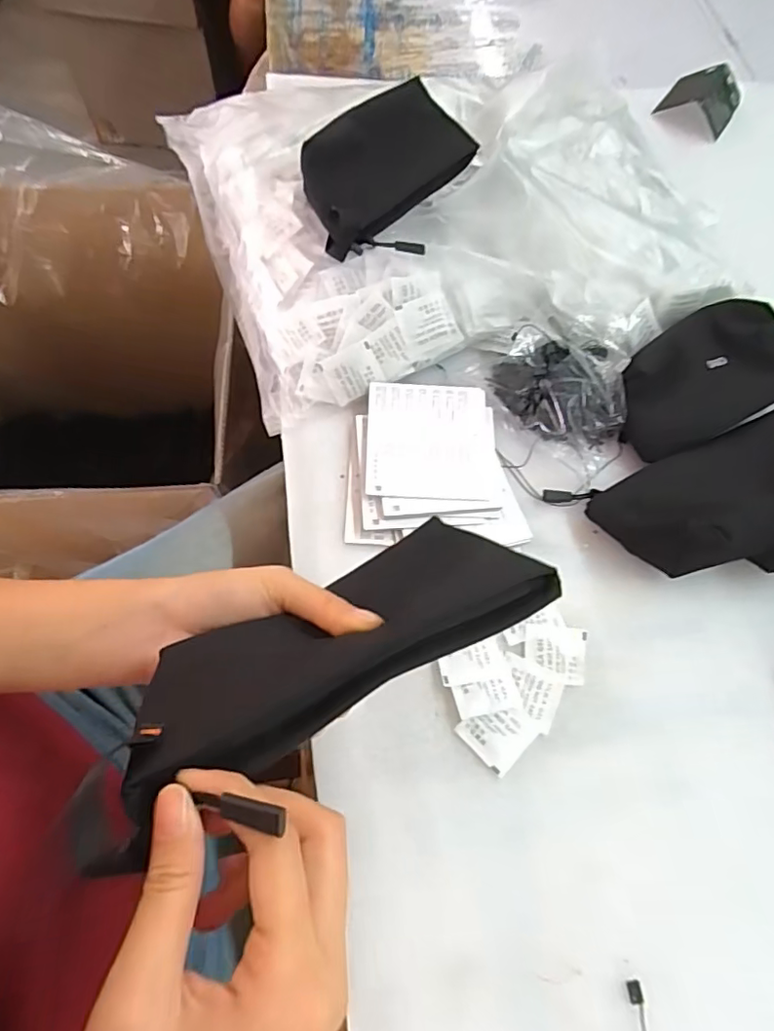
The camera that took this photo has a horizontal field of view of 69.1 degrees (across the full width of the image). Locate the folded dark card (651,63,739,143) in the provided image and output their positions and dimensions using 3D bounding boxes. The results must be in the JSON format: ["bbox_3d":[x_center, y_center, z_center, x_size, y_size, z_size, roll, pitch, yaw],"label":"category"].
[{"bbox_3d":[0.387,-0.513,0.683,0.082,0.030,0.108,30,70,10],"label":"folded dark card"}]

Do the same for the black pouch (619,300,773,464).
[{"bbox_3d":[0.287,-0.120,0.473,0.205,0.033,0.117,-30,72,-14],"label":"black pouch"}]

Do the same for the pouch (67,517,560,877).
[{"bbox_3d":[-0.031,0.059,0.251,0.208,0.019,0.080,-24,32,-22],"label":"pouch"}]

